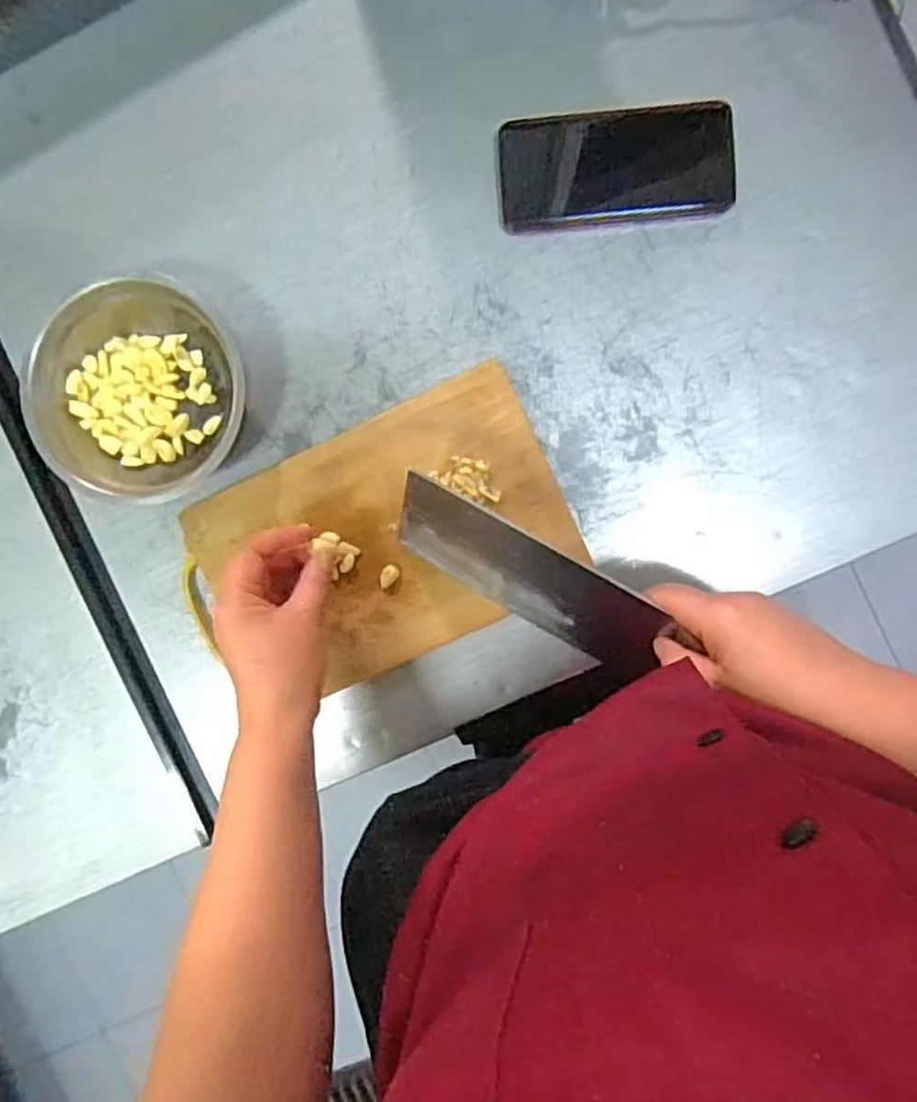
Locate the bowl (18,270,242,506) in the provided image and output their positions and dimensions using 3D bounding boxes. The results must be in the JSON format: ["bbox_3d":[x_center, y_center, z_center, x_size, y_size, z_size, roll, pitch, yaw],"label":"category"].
[{"bbox_3d":[-0.237,-0.121,0.526,0.168,0.051,0.163,0,93,5],"label":"bowl"}]

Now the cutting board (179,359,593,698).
[{"bbox_3d":[-0.066,-0.001,0.540,0.296,0.017,0.179,-25,91,5],"label":"cutting board"}]

